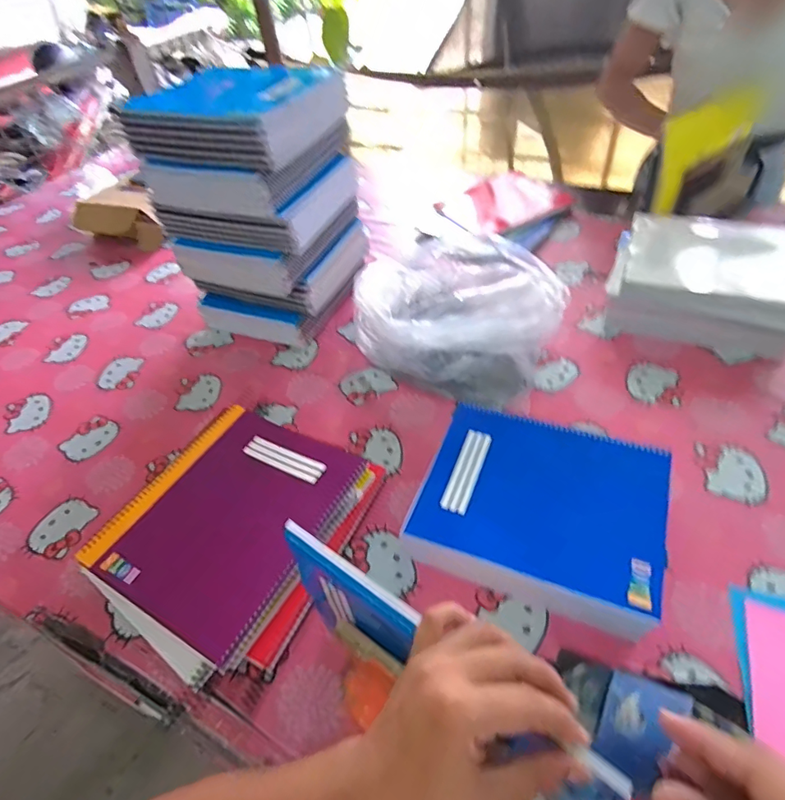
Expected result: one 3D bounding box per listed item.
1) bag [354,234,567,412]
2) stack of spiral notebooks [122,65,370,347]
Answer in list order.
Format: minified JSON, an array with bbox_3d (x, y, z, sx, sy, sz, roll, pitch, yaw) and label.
[{"bbox_3d":[0.107,-0.138,0.739,0.277,0.138,0.249,15,49,21],"label":"bag"},{"bbox_3d":[-0.207,-0.291,0.784,0.228,0.346,0.207,15,49,21],"label":"stack of spiral notebooks"}]

